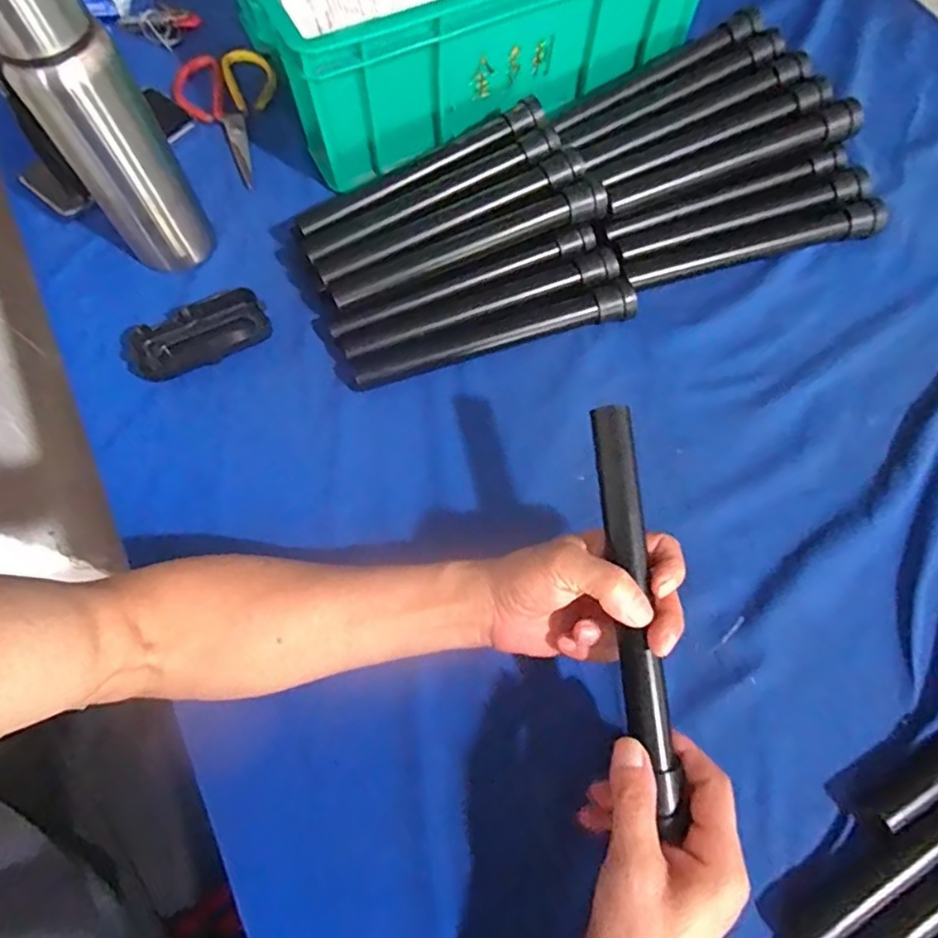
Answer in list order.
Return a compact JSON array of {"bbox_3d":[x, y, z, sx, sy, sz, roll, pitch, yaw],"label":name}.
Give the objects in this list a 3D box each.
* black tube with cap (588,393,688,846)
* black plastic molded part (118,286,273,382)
[{"bbox_3d":[0.100,0.080,0.354,0.023,0.027,0.236,-6,82,-2],"label":"black tube with cap"},{"bbox_3d":[-0.232,-0.114,0.508,0.119,0.019,0.055,-26,71,-9],"label":"black plastic molded part"}]

